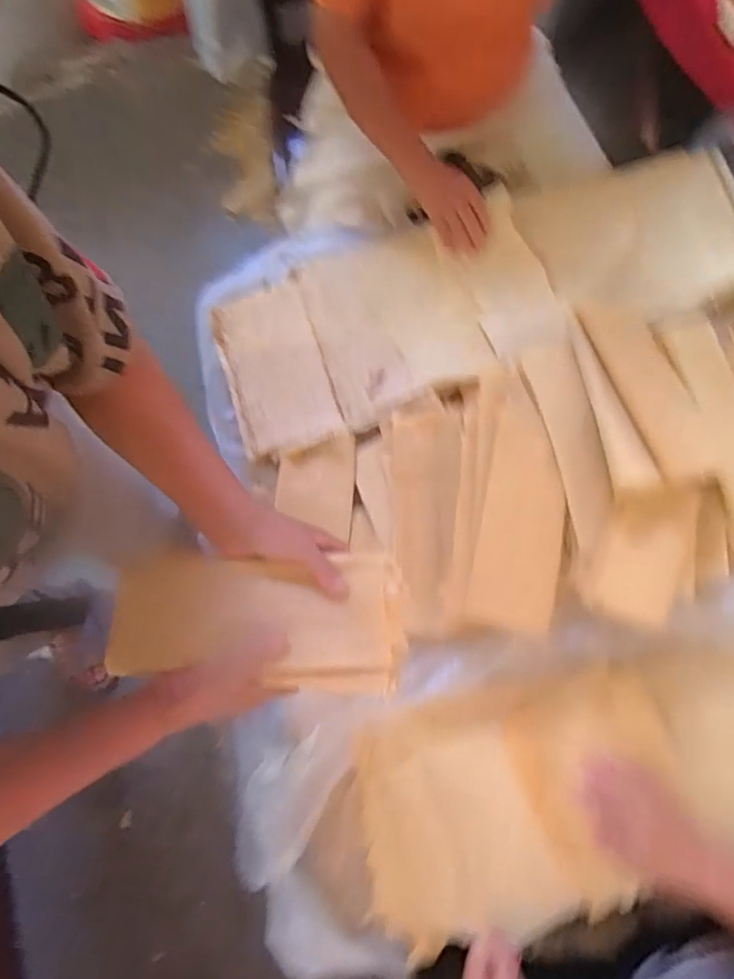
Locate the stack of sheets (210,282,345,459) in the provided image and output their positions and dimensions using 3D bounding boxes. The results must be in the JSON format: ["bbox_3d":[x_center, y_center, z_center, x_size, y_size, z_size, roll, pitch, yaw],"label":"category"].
[{"bbox_3d":[-0.143,-0.192,0.811,0.152,0.031,0.272,-18,80,-2],"label":"stack of sheets"}]

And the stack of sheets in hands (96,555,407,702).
[{"bbox_3d":[-0.108,0.120,0.490,0.281,0.022,0.118,0,67,10],"label":"stack of sheets in hands"}]

